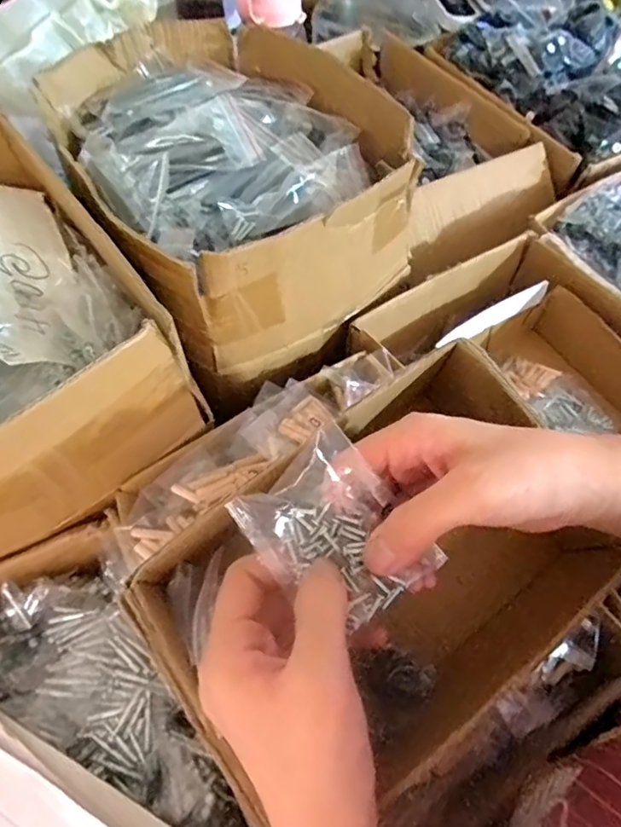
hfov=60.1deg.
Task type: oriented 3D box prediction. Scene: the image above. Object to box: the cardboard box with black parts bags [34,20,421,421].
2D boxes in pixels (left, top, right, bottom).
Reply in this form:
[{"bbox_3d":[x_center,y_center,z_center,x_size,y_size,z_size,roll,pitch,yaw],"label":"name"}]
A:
[{"bbox_3d":[-0.081,-0.232,0.527,0.278,0.121,0.367,-35,65,-19],"label":"cardboard box with black parts bags"}]

